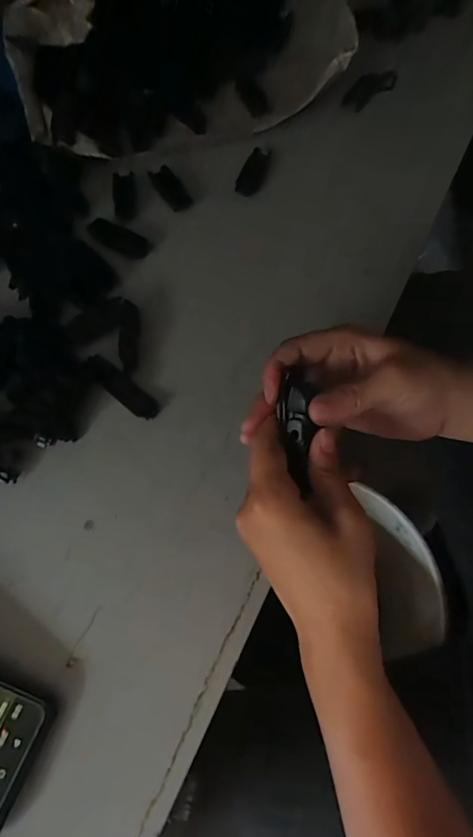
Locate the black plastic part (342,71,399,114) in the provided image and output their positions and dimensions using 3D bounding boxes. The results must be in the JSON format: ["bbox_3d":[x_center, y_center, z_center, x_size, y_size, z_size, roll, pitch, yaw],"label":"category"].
[{"bbox_3d":[0.155,-0.381,0.495,0.077,0.036,0.009,-34,69,-14],"label":"black plastic part"}]

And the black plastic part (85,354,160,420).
[{"bbox_3d":[-0.095,-0.027,0.355,0.077,0.004,0.019,37,71,17],"label":"black plastic part"}]

